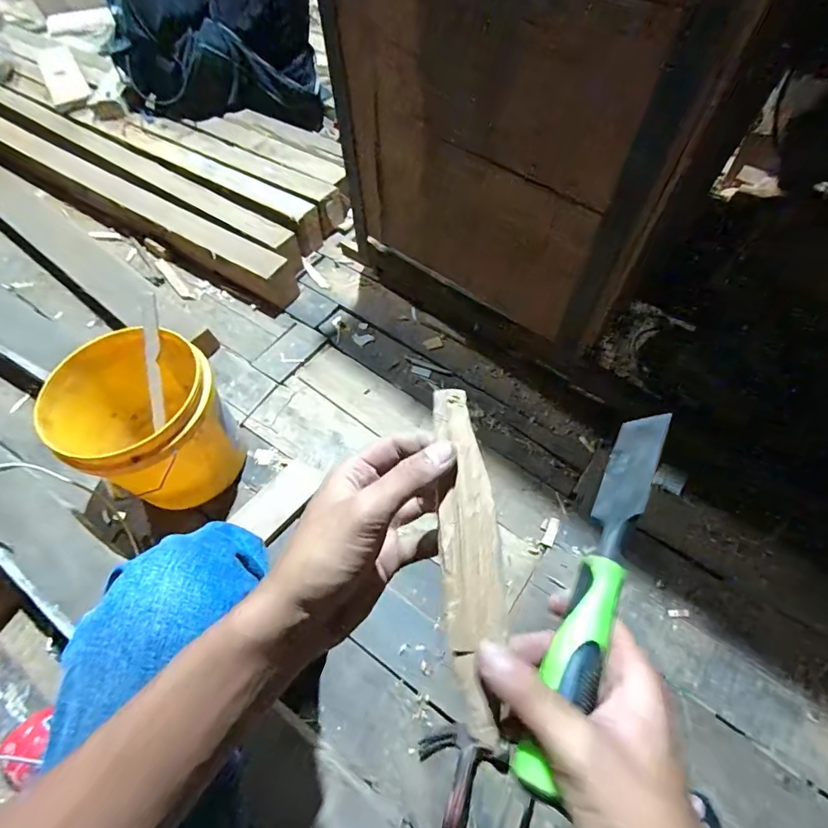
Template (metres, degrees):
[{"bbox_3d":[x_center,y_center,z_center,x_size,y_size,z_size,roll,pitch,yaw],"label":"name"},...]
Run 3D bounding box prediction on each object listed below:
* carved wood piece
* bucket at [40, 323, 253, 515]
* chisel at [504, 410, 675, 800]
[{"bbox_3d":[0.034,0.081,0.268,0.035,0.009,0.191,-4,79,1],"label":"carved wood piece"},{"bbox_3d":[-0.477,0.025,0.867,0.271,0.252,0.247,-2,57,3],"label":"bucket"},{"bbox_3d":[0.121,0.096,0.296,0.026,0.032,0.255,23,55,17],"label":"chisel"}]

